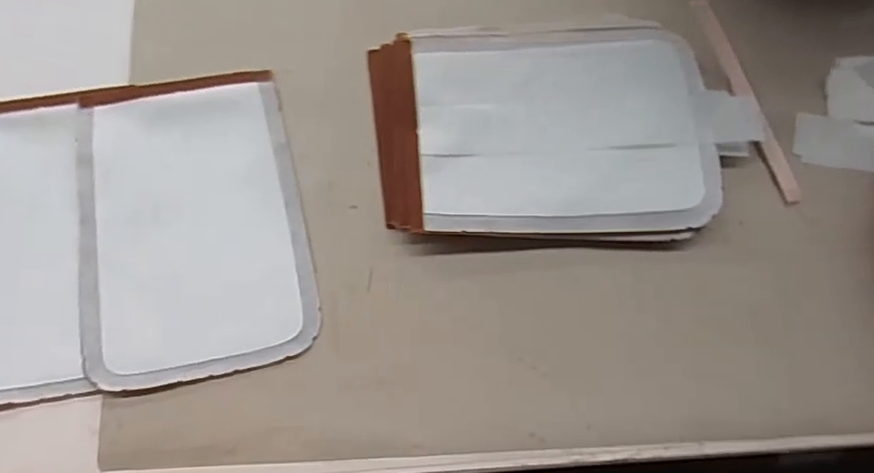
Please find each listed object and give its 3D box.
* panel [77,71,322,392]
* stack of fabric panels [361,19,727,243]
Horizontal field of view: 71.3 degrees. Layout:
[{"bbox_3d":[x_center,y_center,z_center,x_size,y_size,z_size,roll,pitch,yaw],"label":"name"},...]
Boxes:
[{"bbox_3d":[-0.151,-0.009,0.374,0.132,0.005,0.185,-11,78,-7],"label":"panel"},{"bbox_3d":[0.065,-0.068,0.379,0.202,0.024,0.148,-5,78,-2],"label":"stack of fabric panels"}]

